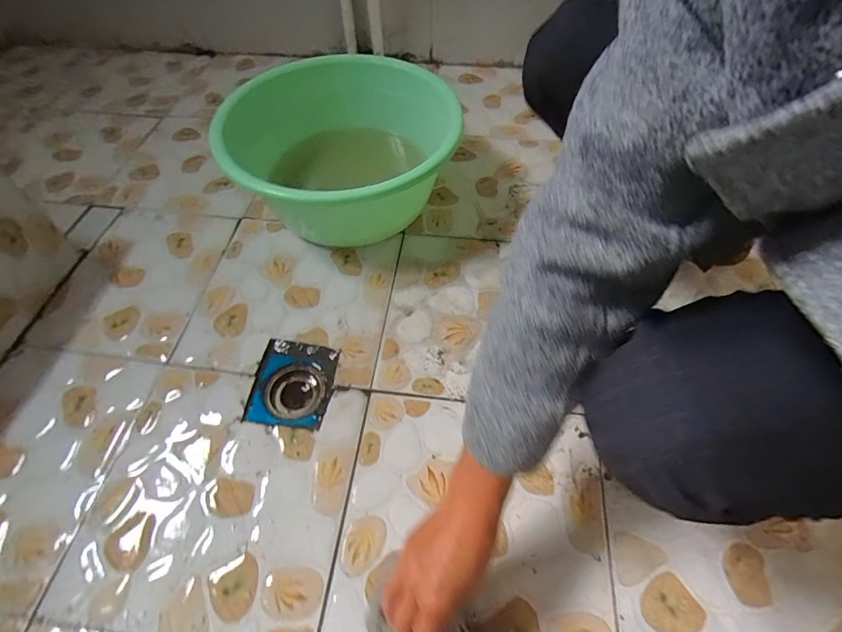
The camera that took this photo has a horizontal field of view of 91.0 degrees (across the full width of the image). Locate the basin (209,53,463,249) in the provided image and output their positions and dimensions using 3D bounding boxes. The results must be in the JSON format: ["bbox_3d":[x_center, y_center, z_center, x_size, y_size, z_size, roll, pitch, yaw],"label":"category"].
[{"bbox_3d":[-0.139,-0.267,0.740,0.373,0.221,0.373,-3,56,0],"label":"basin"}]

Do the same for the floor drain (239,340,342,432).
[{"bbox_3d":[-0.181,0.100,0.600,0.115,0.035,0.127,3,56,4],"label":"floor drain"}]

